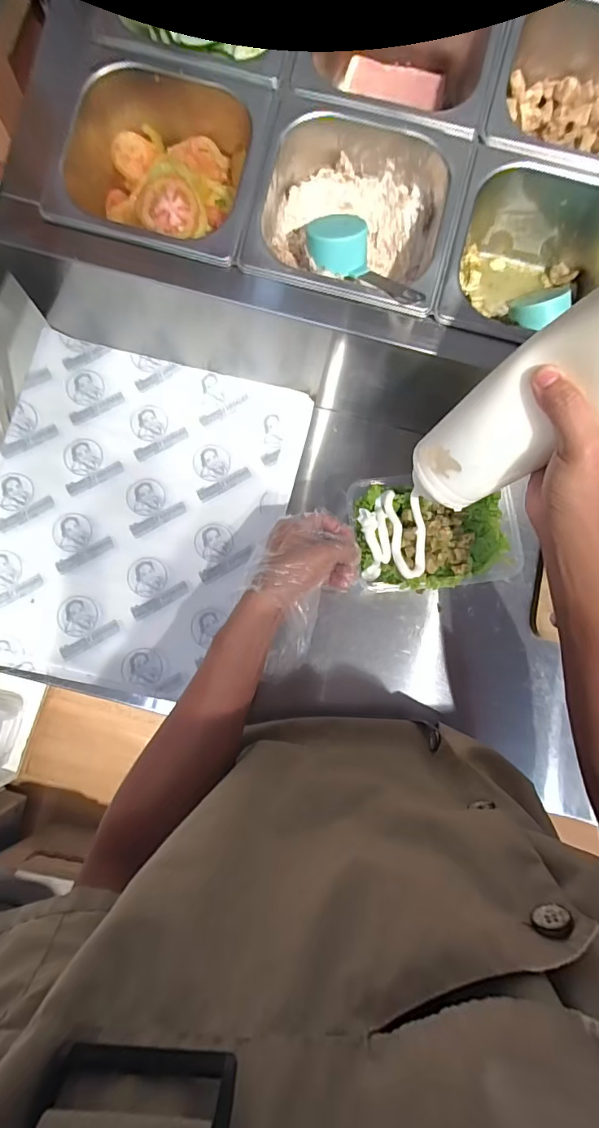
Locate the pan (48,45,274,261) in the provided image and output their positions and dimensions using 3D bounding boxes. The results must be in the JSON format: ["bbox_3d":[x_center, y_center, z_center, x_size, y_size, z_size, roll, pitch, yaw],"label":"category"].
[{"bbox_3d":[-0.124,-0.359,0.431,0.187,0.085,0.171,16,81,0],"label":"pan"}]

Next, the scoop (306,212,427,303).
[{"bbox_3d":[0.060,-0.267,0.415,0.117,0.030,0.046,32,81,3],"label":"scoop"}]

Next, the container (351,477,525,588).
[{"bbox_3d":[0.139,-0.035,0.483,0.161,0.050,0.120,-10,82,-4],"label":"container"}]

